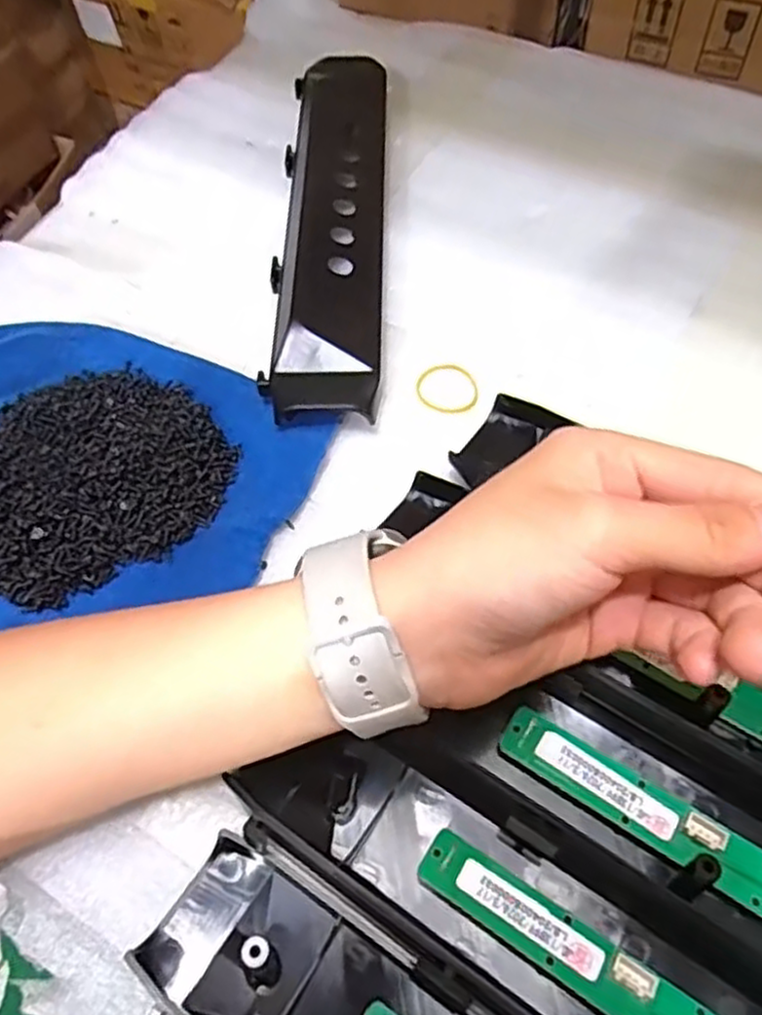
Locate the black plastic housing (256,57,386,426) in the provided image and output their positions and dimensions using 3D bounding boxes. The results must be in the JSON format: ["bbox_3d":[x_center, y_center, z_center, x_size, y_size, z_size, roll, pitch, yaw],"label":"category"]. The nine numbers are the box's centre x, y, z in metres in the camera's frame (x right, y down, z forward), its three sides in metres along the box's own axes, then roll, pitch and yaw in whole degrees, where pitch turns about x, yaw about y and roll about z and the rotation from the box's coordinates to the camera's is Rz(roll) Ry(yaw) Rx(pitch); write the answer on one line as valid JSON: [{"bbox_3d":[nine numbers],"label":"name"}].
[{"bbox_3d":[-0.025,-0.156,0.396,0.055,0.033,0.258,0,59,3],"label":"black plastic housing"}]

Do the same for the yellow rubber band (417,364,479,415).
[{"bbox_3d":[0.033,-0.057,0.353,0.031,0.004,0.027,30,66,19],"label":"yellow rubber band"}]

